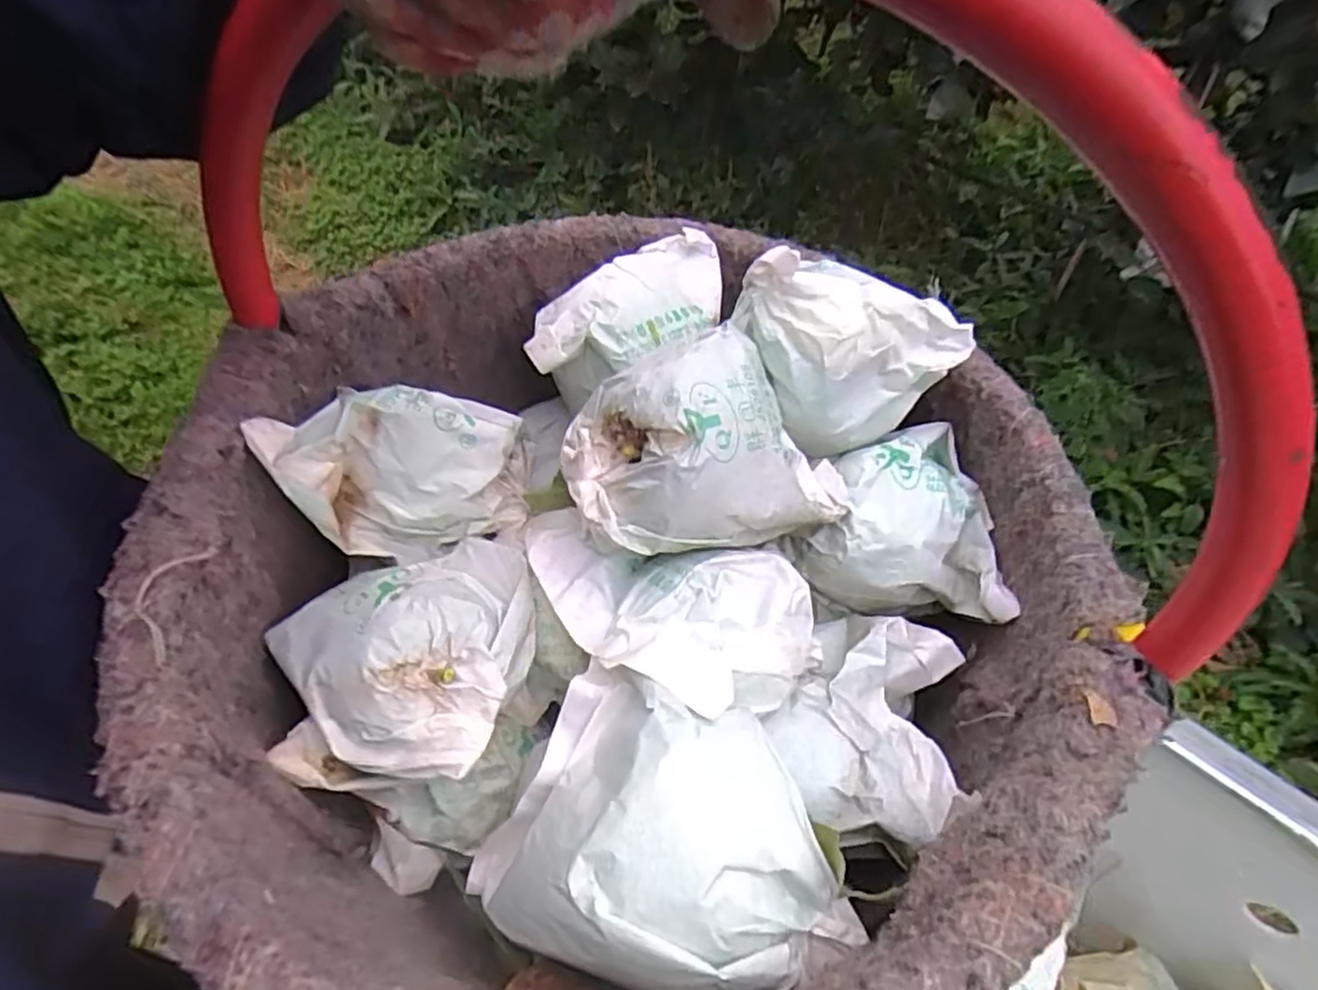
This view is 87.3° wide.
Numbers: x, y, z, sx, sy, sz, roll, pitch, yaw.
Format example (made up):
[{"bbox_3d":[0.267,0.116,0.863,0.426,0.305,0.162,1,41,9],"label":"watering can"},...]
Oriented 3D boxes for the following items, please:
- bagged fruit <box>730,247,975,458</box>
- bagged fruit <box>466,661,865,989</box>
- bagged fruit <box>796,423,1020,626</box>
[{"bbox_3d":[0.088,-0.064,0.331,0.113,0.077,0.066,13,51,8],"label":"bagged fruit"},{"bbox_3d":[0.001,0.126,0.243,0.127,0.073,0.089,26,54,17],"label":"bagged fruit"},{"bbox_3d":[0.125,0.007,0.349,0.101,0.064,0.094,15,51,9],"label":"bagged fruit"}]

